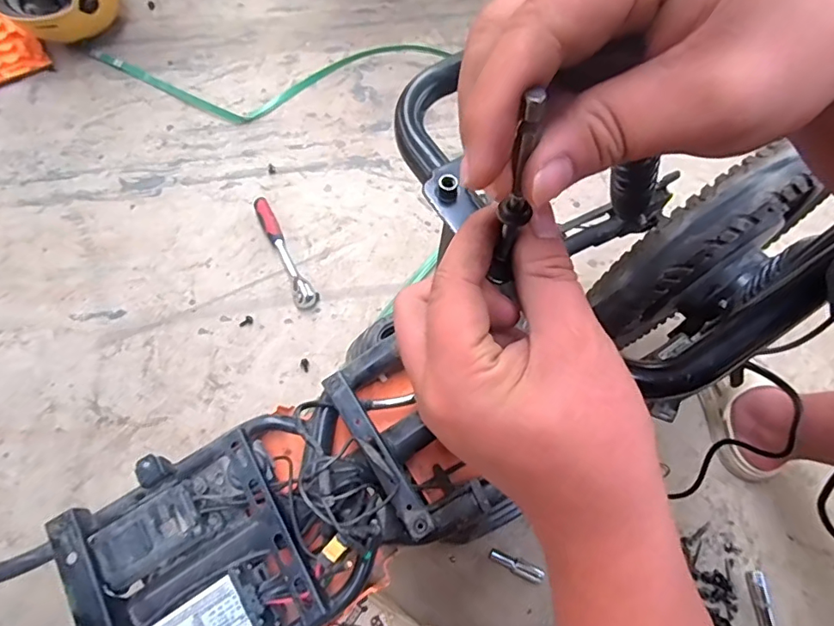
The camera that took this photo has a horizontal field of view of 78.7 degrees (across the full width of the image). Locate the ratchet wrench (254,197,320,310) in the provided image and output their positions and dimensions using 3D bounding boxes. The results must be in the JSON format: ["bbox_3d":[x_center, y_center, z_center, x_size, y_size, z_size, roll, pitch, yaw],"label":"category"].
[{"bbox_3d":[-0.246,-0.115,0.936,0.042,0.036,0.252,-25,69,-14],"label":"ratchet wrench"}]

